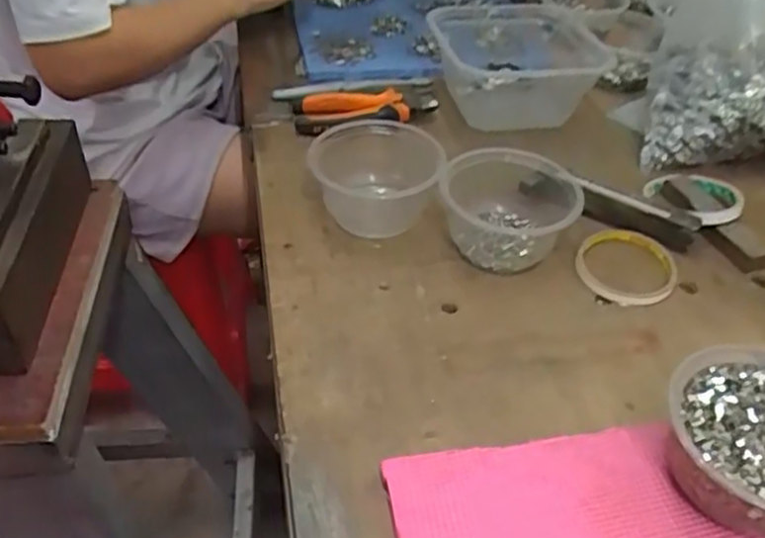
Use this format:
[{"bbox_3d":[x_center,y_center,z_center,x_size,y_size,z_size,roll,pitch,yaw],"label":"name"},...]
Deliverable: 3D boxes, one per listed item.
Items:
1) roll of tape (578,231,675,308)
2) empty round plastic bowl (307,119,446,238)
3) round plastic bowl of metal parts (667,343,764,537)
[{"bbox_3d":[0.207,-0.004,0.596,0.082,0.009,0.082,14,43,13],"label":"roll of tape"},{"bbox_3d":[-0.007,-0.079,0.624,0.117,0.062,0.101,1,42,-1],"label":"empty round plastic bowl"},{"bbox_3d":[0.231,0.107,0.424,0.112,0.061,0.112,2,42,-2],"label":"round plastic bowl of metal parts"}]

